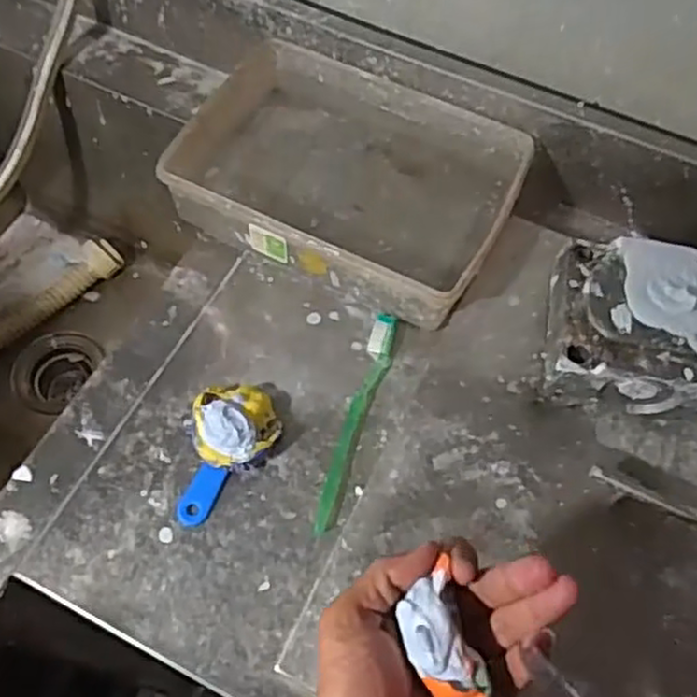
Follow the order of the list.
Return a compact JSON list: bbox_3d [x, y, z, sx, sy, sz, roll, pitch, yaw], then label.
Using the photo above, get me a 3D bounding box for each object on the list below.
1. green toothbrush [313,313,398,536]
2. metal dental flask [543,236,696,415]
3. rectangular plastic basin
[{"bbox_3d":[0.008,0.054,0.551,0.021,0.009,0.186,15,63,7],"label":"green toothbrush"},{"bbox_3d":[0.214,-0.014,0.530,0.128,0.084,0.114,11,61,4],"label":"metal dental flask"},{"bbox_3d":[0.000,-0.154,0.629,0.276,0.070,0.198,25,64,12],"label":"rectangular plastic basin"}]

